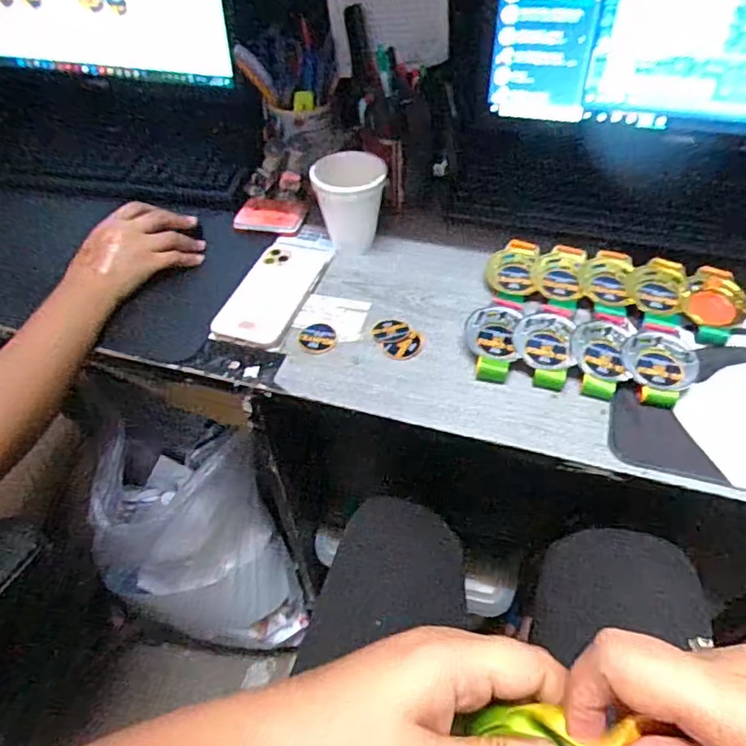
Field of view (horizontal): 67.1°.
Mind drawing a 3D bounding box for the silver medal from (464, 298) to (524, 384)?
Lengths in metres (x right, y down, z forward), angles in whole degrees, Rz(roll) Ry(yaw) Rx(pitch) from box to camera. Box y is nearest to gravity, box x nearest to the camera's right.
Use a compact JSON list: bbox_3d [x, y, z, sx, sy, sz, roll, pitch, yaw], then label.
[{"bbox_3d":[0.111,-0.032,0.528,0.048,0.022,0.090,9,51,11],"label":"silver medal"}]

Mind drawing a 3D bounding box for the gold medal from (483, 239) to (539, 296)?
[{"bbox_3d":[0.145,-0.110,0.589,0.052,0.004,0.082,3,55,19],"label":"gold medal"}]

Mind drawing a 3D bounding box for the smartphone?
[{"bbox_3d":[-0.104,-0.090,0.598,0.075,0.010,0.168,13,51,14],"label":"smartphone"}]

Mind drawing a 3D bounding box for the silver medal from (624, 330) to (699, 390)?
[{"bbox_3d":[0.250,-0.012,0.492,0.059,0.011,0.068,0,51,4],"label":"silver medal"}]

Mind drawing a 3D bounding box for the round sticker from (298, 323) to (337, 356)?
[{"bbox_3d":[-0.055,-0.035,0.552,0.036,0.004,0.041,-5,49,0],"label":"round sticker"}]

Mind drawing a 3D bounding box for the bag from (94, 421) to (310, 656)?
[{"bbox_3d":[-0.238,0.262,0.815,0.223,0.367,0.167,3,50,6],"label":"bag"}]

